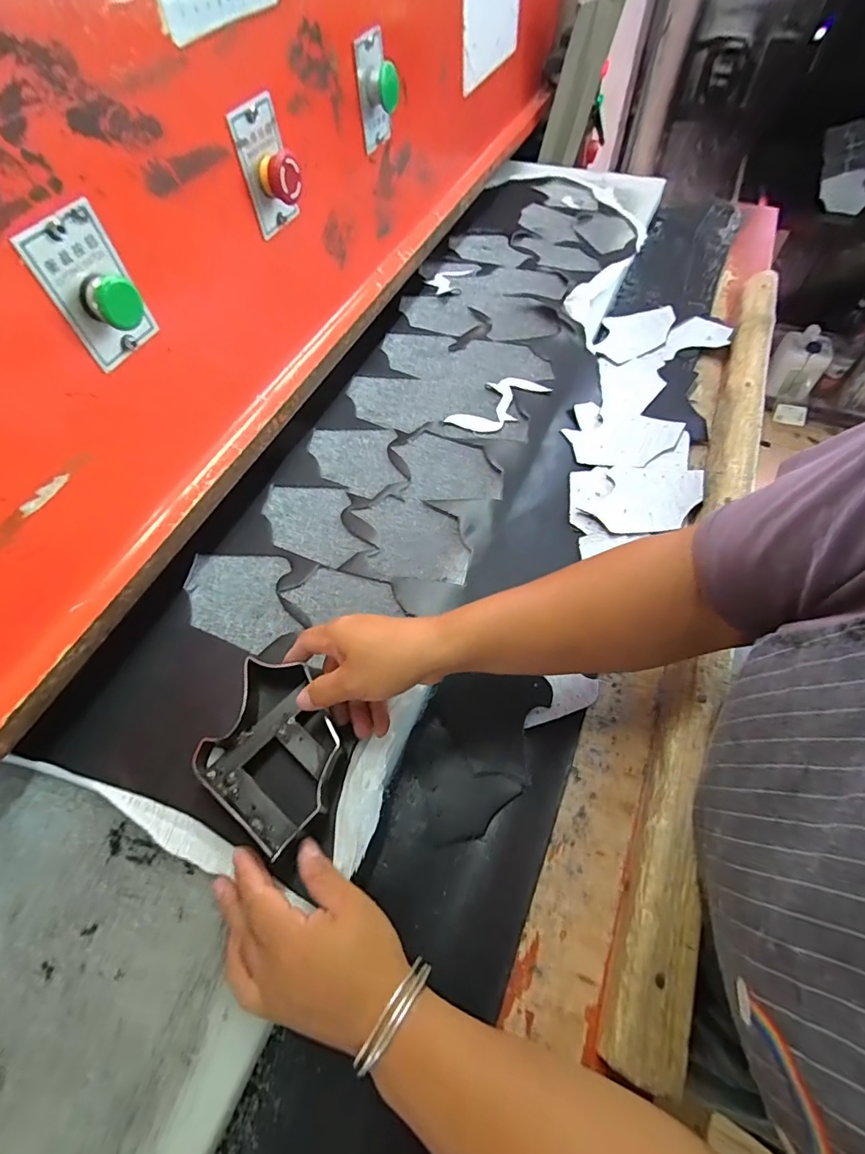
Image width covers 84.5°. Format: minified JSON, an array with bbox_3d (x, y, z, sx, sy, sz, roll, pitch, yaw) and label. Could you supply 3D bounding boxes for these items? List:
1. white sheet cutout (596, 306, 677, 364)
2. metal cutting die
[{"bbox_3d":[0.307,-0.366,0.718,0.105,0.008,0.106,3,68,12],"label":"white sheet cutout"},{"bbox_3d":[-0.124,0.131,0.380,0.125,0.024,0.108,35,66,22],"label":"metal cutting die"}]

